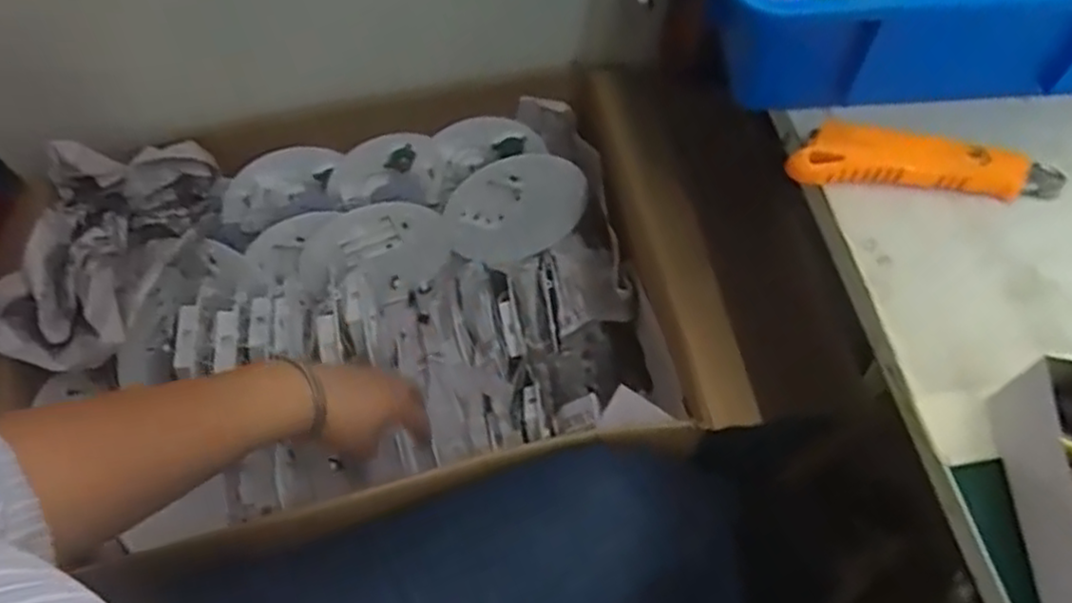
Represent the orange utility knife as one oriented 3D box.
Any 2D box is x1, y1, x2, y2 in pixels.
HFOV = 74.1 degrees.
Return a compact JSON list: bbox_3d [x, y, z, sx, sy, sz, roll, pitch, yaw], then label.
[{"bbox_3d":[0.221,-0.078,0.405,0.145,0.027,0.029,6,61,7],"label":"orange utility knife"}]

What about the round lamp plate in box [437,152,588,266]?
[{"bbox_3d":[-0.020,-0.094,0.725,0.144,0.154,0.014,-19,61,-7],"label":"round lamp plate in box"}]

